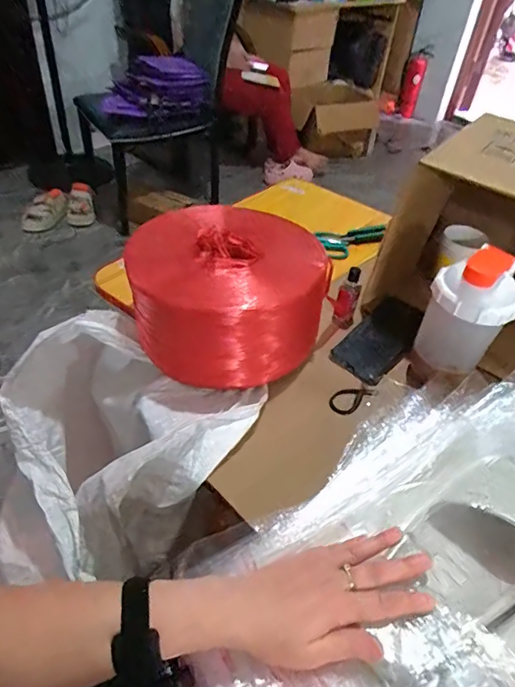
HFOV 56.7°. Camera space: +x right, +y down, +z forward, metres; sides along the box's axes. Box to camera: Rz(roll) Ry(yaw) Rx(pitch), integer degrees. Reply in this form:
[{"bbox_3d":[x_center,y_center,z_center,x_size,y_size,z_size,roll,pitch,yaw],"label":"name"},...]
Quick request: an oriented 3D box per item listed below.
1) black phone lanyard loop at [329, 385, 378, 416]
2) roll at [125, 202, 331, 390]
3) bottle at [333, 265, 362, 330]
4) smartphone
[{"bbox_3d":[0.122,0.070,0.619,0.064,0.011,0.033,-20,49,-25],"label":"black phone lanyard loop"},{"bbox_3d":[-0.042,-0.072,0.658,0.261,0.136,0.251,3,43,-3],"label":"roll"},{"bbox_3d":[0.134,-0.064,0.714,0.031,0.097,0.037,15,44,10],"label":"bottle"},{"bbox_3d":[0.181,-0.006,0.693,0.156,0.007,0.079,-39,68,-24],"label":"smartphone"}]

